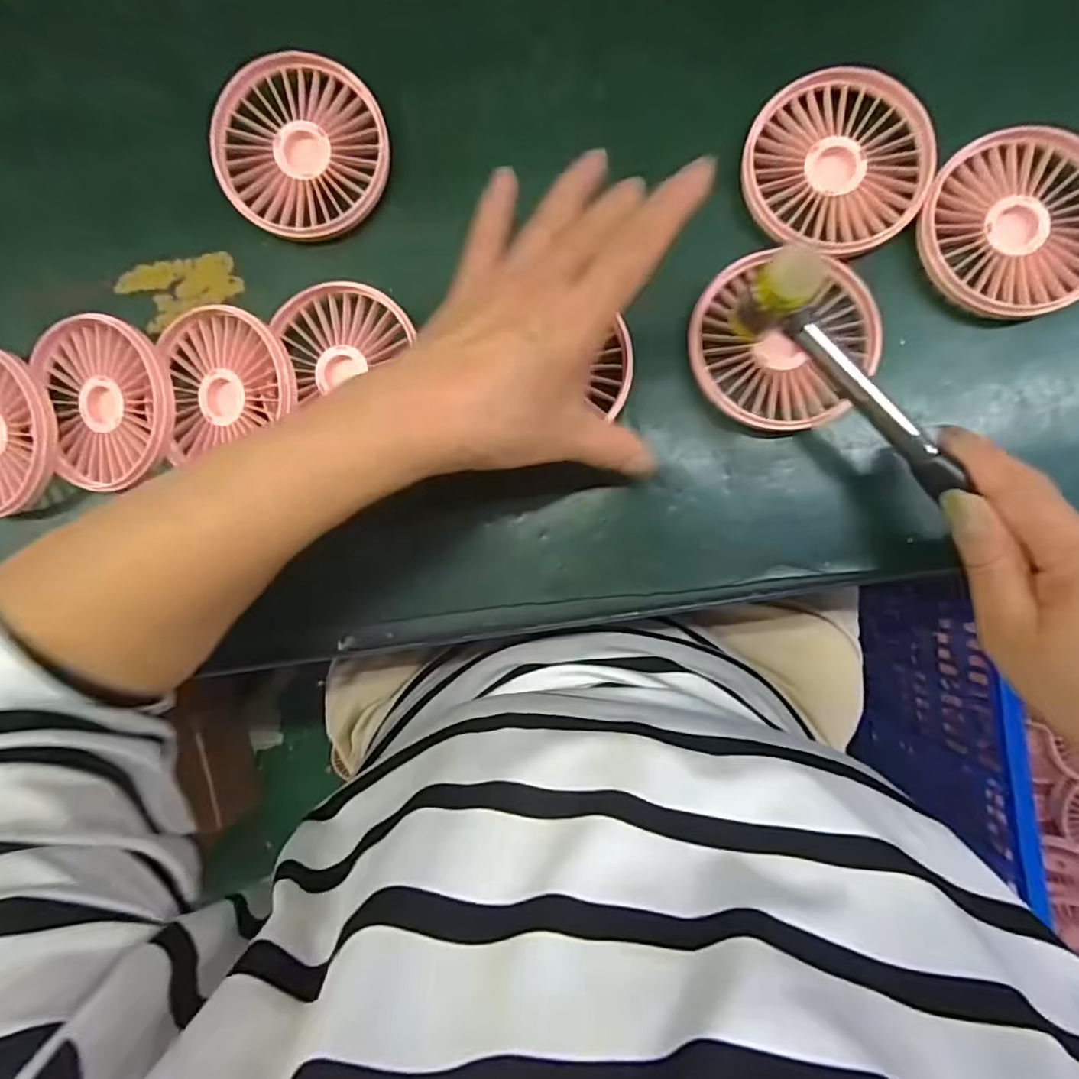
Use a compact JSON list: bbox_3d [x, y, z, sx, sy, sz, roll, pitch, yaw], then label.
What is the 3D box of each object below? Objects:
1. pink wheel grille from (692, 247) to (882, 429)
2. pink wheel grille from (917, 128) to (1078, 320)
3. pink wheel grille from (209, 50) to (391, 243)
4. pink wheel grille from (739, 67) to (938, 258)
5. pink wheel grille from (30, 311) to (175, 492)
[{"bbox_3d":[0.120,-0.097,0.295,0.086,0.016,0.086,0,91,5],"label":"pink wheel grille"},{"bbox_3d":[0.231,-0.152,0.288,0.087,0.012,0.086,0,91,5],"label":"pink wheel grille"},{"bbox_3d":[-0.124,-0.204,0.312,0.086,0.021,0.084,0,91,5],"label":"pink wheel grille"},{"bbox_3d":[0.146,-0.185,0.292,0.088,0.009,0.086,0,91,5],"label":"pink wheel grille"},{"bbox_3d":[-0.225,-0.072,0.313,0.072,0.027,0.086,-11,90,5],"label":"pink wheel grille"}]

